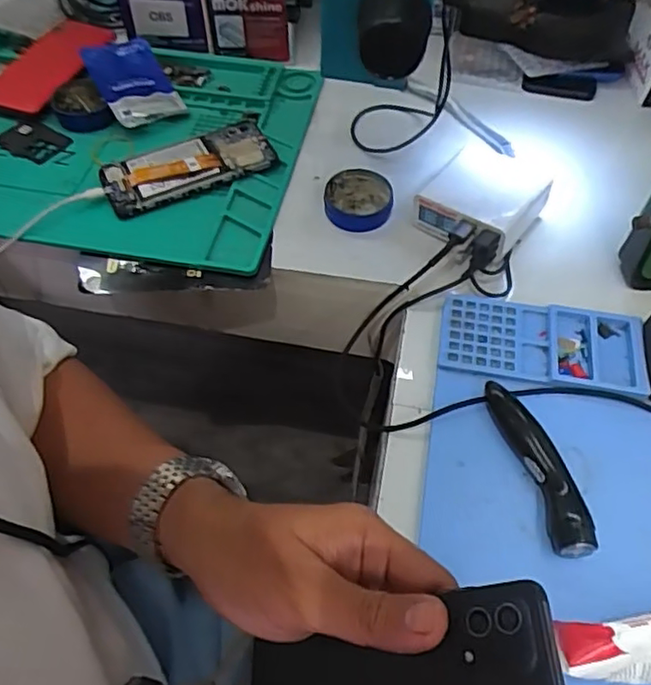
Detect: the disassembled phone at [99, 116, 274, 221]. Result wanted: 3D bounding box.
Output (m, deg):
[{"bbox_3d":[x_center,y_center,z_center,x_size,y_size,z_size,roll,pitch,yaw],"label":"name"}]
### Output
[{"bbox_3d":[-0.129,-0.173,0.575,0.161,0.011,0.077,-26,63,-17],"label":"disassembled phone"}]

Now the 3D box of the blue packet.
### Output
[{"bbox_3d":[-0.204,-0.278,0.637,0.075,0.026,0.127,-23,59,-15],"label":"blue packet"}]

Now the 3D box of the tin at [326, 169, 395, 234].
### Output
[{"bbox_3d":[0.031,-0.130,0.549,0.059,0.020,0.062,1,58,-1],"label":"tin"}]

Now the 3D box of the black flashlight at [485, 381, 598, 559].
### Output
[{"bbox_3d":[0.144,0.078,0.398,0.035,0.027,0.122,-10,59,-7],"label":"black flashlight"}]

